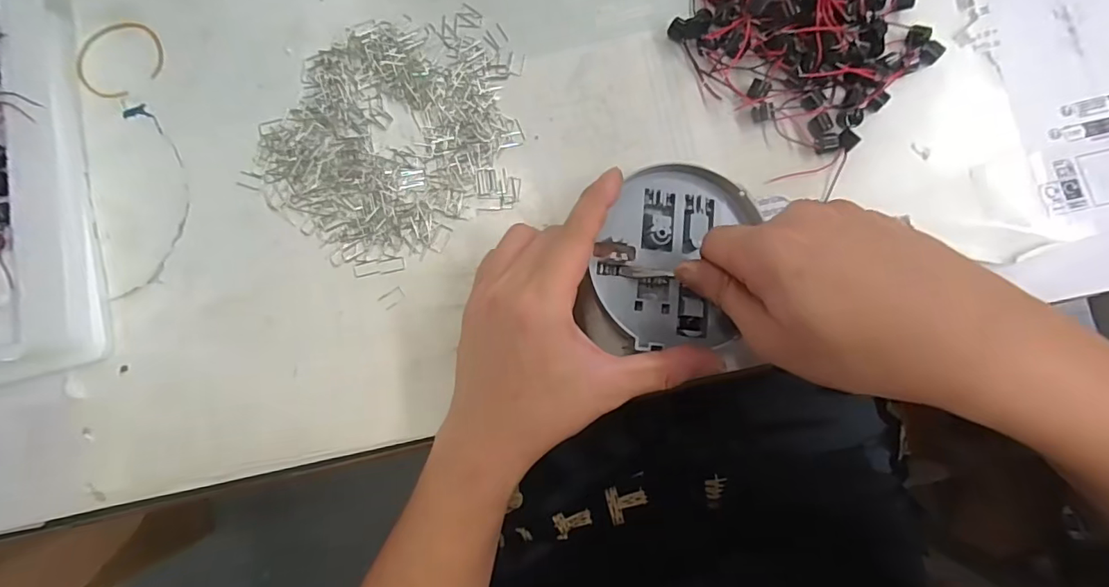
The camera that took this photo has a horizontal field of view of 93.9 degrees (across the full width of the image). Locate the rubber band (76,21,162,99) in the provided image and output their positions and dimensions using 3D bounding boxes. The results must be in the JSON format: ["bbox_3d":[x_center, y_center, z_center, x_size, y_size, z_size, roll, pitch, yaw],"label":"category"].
[{"bbox_3d":[-0.286,-0.155,0.339,0.057,0.005,0.050,-27,84,0],"label":"rubber band"}]

